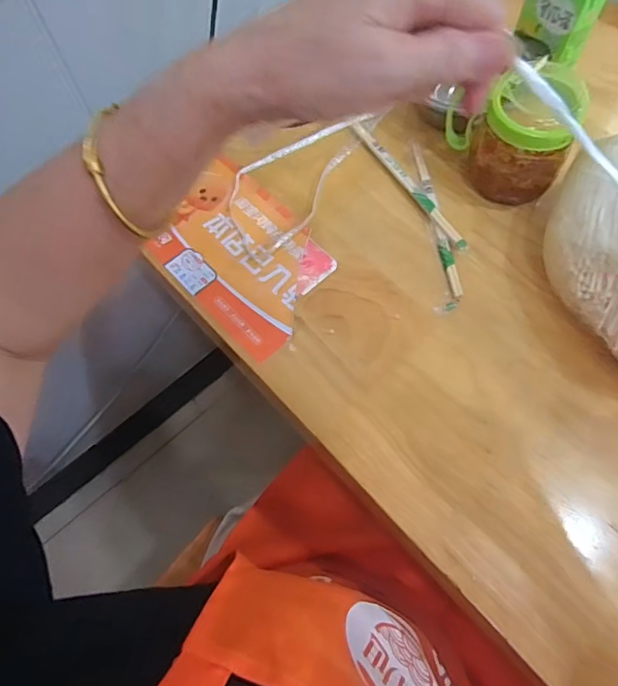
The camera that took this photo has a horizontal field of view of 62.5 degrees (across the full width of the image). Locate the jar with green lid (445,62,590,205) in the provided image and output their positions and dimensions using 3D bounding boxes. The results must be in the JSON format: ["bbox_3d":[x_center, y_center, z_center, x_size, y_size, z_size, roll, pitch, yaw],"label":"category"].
[{"bbox_3d":[0.183,-0.189,0.469,0.111,0.101,0.073,8,66,6],"label":"jar with green lid"}]

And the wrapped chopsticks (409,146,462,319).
[{"bbox_3d":[0.120,-0.121,0.495,0.025,0.005,0.199,-5,66,0],"label":"wrapped chopsticks"}]

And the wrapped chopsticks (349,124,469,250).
[{"bbox_3d":[0.096,-0.161,0.509,0.014,0.005,0.185,-30,68,-10],"label":"wrapped chopsticks"}]

